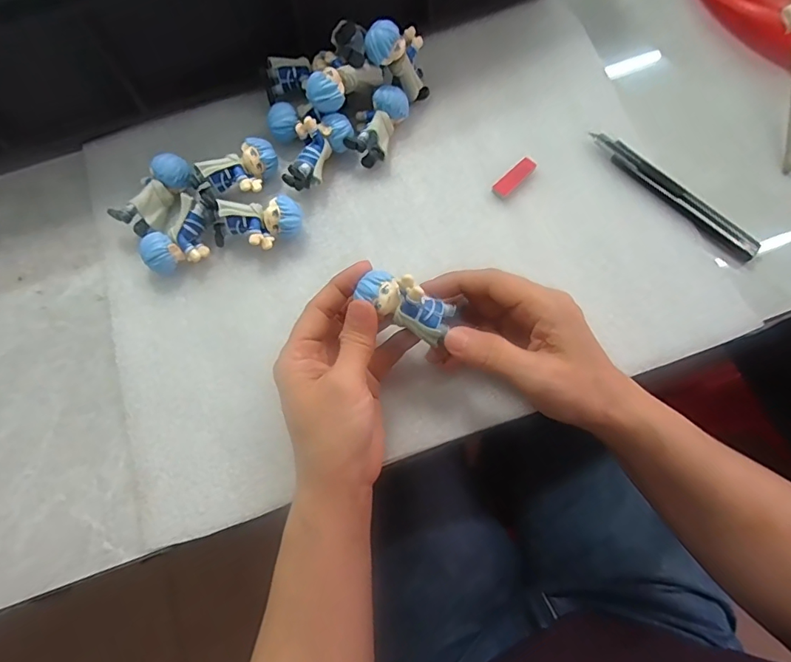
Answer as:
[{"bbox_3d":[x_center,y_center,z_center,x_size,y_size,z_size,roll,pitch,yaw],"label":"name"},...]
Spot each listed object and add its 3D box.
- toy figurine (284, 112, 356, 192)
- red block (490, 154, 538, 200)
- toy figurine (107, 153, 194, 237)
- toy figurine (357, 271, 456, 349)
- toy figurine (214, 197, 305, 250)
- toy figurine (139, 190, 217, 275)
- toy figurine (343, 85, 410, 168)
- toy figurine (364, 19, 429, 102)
[{"bbox_3d":[-0.056,-0.130,0.357,0.033,0.034,0.060,38,78,13],"label":"toy figurine"},{"bbox_3d":[0.088,-0.113,0.358,0.039,0.007,0.013,-44,76,-11],"label":"red block"},{"bbox_3d":[-0.172,-0.098,0.352,0.033,0.027,0.061,27,76,10],"label":"toy figurine"},{"bbox_3d":[0.008,-0.016,0.271,0.055,0.021,0.025,31,75,-10],"label":"toy figurine"},{"bbox_3d":[-0.096,-0.071,0.340,0.063,0.029,0.030,-7,72,0],"label":"toy figurine"},{"bbox_3d":[-0.144,-0.068,0.341,0.033,0.028,0.068,31,76,11],"label":"toy figurine"},{"bbox_3d":[-0.016,-0.154,0.366,0.034,0.026,0.058,23,75,9],"label":"toy figurine"},{"bbox_3d":[0.006,-0.199,0.359,0.026,0.064,0.029,-2,69,36],"label":"toy figurine"}]

